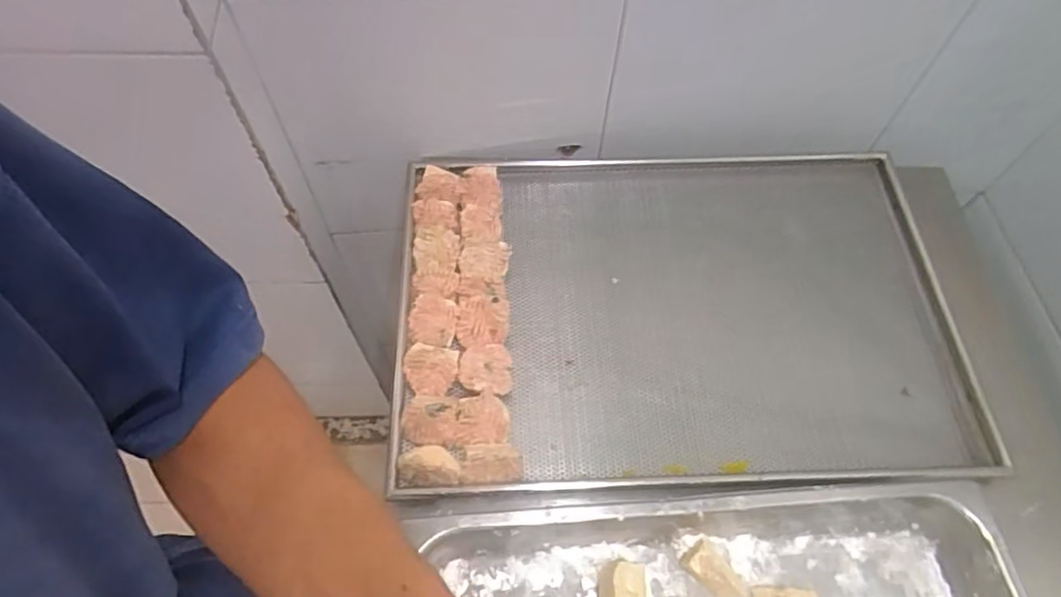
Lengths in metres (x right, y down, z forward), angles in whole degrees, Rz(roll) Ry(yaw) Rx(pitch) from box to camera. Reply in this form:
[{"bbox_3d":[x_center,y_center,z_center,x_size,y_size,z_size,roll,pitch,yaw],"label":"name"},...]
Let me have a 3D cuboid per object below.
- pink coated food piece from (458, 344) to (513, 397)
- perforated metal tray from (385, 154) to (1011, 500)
[{"bbox_3d":[-0.046,0.075,0.642,0.053,0.035,0.058,-2,60,-3],"label":"pink coated food piece"},{"bbox_3d":[0.163,0.010,0.696,0.605,0.054,0.404,0,59,-5],"label":"perforated metal tray"}]

